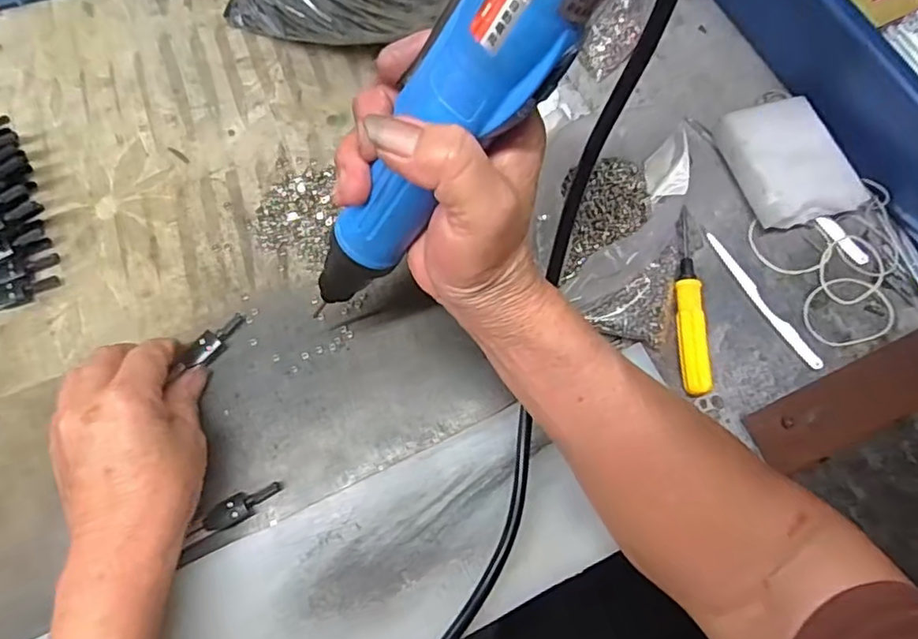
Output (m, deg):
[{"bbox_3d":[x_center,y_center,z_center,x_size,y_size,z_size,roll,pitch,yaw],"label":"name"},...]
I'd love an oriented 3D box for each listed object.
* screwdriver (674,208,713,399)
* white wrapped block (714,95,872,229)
[{"bbox_3d":[0.139,-0.013,0.360,0.015,0.015,0.117,1,72,0],"label":"screwdriver"},{"bbox_3d":[0.214,-0.101,0.390,0.061,0.032,0.084,-16,73,-6],"label":"white wrapped block"}]

